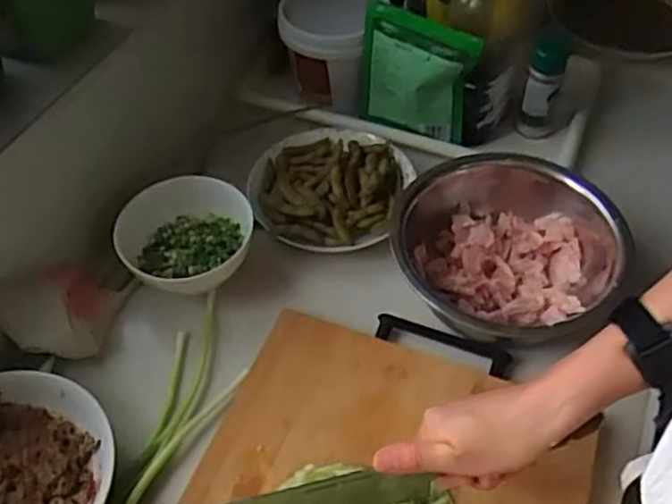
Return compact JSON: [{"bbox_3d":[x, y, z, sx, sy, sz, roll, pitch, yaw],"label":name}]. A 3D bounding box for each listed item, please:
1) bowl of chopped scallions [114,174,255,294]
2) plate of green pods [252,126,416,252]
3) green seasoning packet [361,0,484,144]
[{"bbox_3d":[-0.141,-0.007,0.700,0.126,0.074,0.116,-1,51,1],"label":"bowl of chopped scallions"},{"bbox_3d":[-0.004,-0.075,0.767,0.176,0.027,0.166,-1,51,1],"label":"plate of green pods"},{"bbox_3d":[0.083,-0.193,0.776,0.125,0.134,0.034,22,55,19],"label":"green seasoning packet"}]

